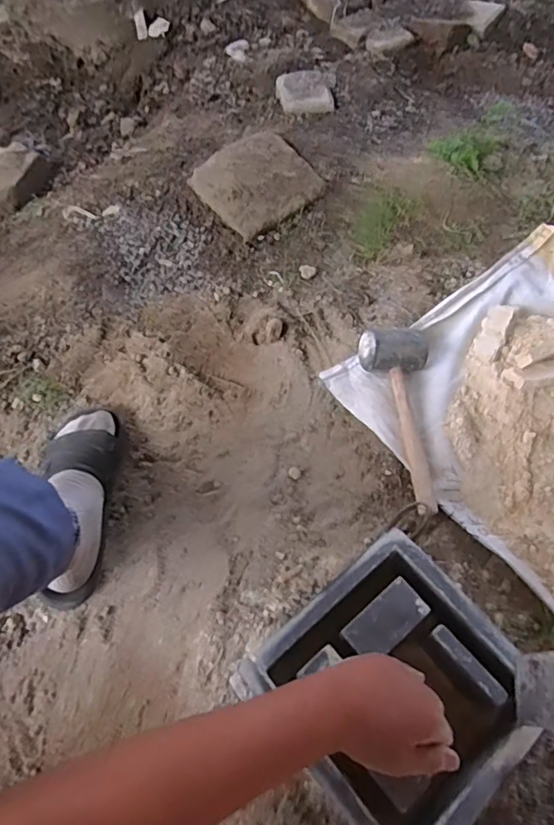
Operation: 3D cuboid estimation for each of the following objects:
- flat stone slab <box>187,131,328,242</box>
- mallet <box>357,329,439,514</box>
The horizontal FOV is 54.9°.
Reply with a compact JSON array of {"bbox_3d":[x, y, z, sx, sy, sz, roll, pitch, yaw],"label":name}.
[{"bbox_3d":[-0.040,-0.442,1.024,0.206,0.054,0.203,-36,68,-14],"label":"flat stone slab"},{"bbox_3d":[0.177,0.005,0.787,0.104,0.075,0.274,2,63,3],"label":"mallet"}]

